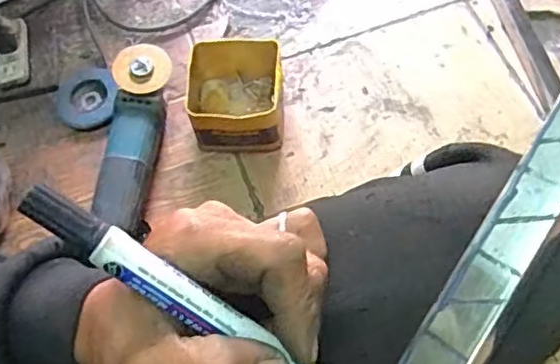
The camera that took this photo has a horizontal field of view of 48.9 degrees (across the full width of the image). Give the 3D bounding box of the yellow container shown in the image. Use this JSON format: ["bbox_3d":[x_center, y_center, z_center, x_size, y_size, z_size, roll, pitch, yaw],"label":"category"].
[{"bbox_3d":[-0.058,-0.110,0.815,0.120,0.091,0.126,-4,64,1],"label":"yellow container"}]

